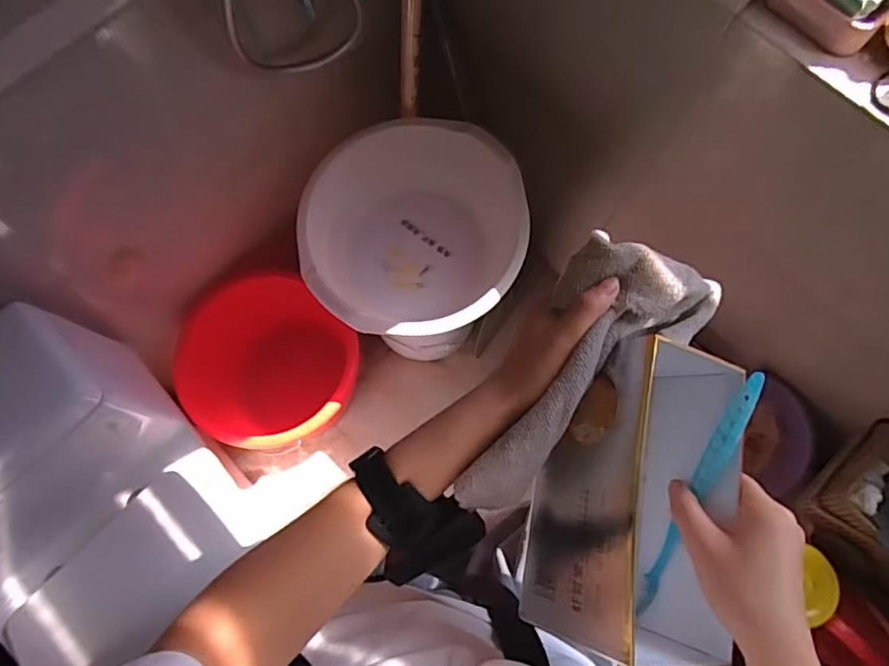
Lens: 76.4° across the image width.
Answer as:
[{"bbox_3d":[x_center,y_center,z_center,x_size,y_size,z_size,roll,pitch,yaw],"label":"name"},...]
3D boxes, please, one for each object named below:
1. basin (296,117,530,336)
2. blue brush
[{"bbox_3d":[-0.057,-0.170,1.055,0.358,0.184,0.413,43,79,10],"label":"basin"},{"bbox_3d":[0.167,0.108,0.374,0.012,0.012,0.177,23,101,6],"label":"blue brush"}]

